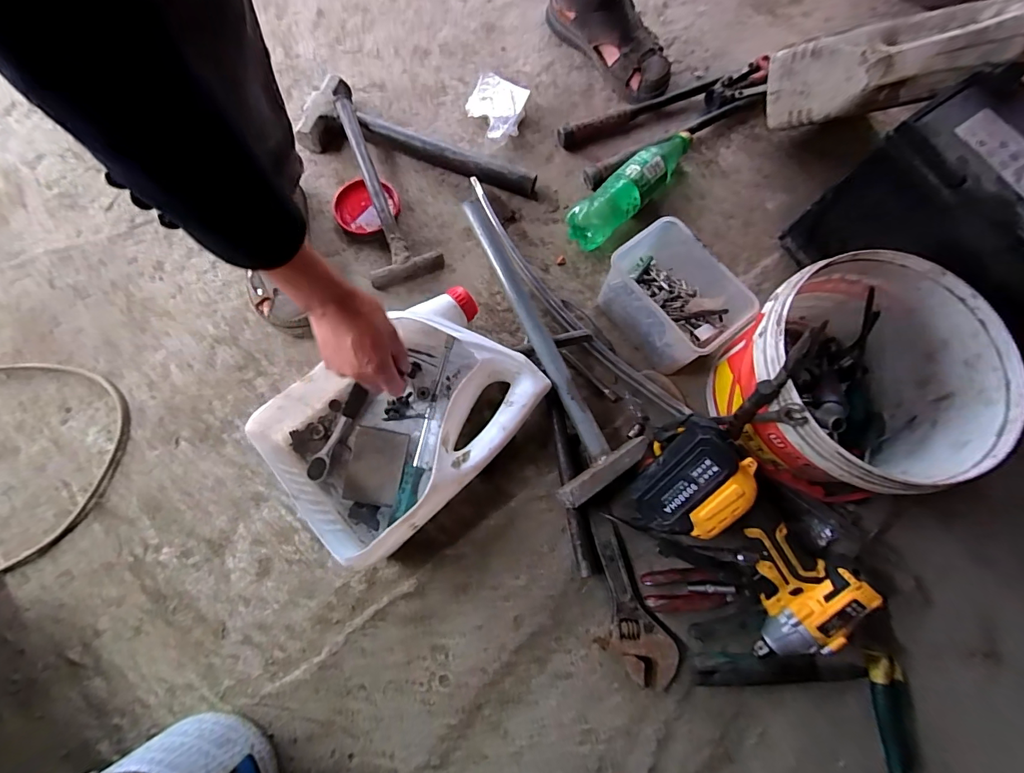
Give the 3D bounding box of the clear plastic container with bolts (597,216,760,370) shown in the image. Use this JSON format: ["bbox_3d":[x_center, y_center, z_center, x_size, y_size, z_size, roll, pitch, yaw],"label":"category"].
[{"bbox_3d":[0.200,-0.107,0.554,0.121,0.109,0.154,-27,75,-8],"label":"clear plastic container with bolts"}]

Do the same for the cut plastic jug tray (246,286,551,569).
[{"bbox_3d":[-0.118,0.034,0.515,0.279,0.099,0.205,-40,77,-11],"label":"cut plastic jug tray"}]

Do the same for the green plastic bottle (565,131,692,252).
[{"bbox_3d":[0.177,-0.288,0.632,0.056,0.060,0.234,44,78,12],"label":"green plastic bottle"}]

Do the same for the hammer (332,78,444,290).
[{"bbox_3d":[-0.212,-0.305,0.634,0.100,0.057,0.335,-24,75,-7],"label":"hammer"}]

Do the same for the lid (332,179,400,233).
[{"bbox_3d":[-0.211,-0.266,0.638,0.089,0.016,0.083,0,73,0],"label":"lid"}]

